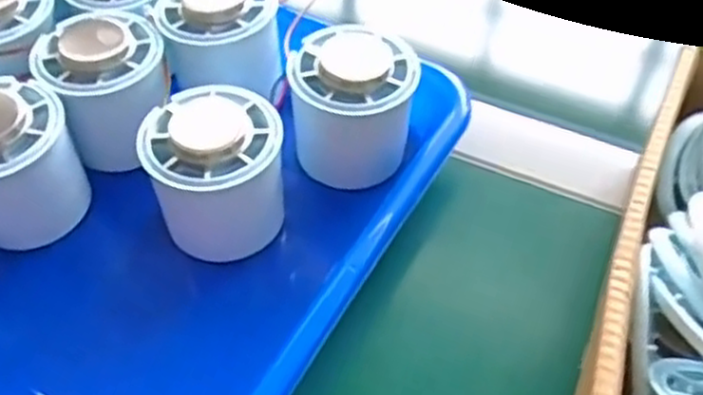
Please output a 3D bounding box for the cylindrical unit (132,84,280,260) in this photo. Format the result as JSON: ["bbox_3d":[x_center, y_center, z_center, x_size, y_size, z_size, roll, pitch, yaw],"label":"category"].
[{"bbox_3d":[-0.055,-0.005,0.312,0.051,0.058,0.055,0,49,0],"label":"cylindrical unit"}]

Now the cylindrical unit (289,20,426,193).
[{"bbox_3d":[0.001,-0.040,0.335,0.052,0.060,0.052,0,49,0],"label":"cylindrical unit"}]

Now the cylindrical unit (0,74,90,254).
[{"bbox_3d":[-0.144,-0.016,0.316,0.052,0.059,0.051,0,49,0],"label":"cylindrical unit"}]

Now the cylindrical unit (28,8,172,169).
[{"bbox_3d":[-0.111,-0.051,0.340,0.051,0.049,0.054,0,49,0],"label":"cylindrical unit"}]

